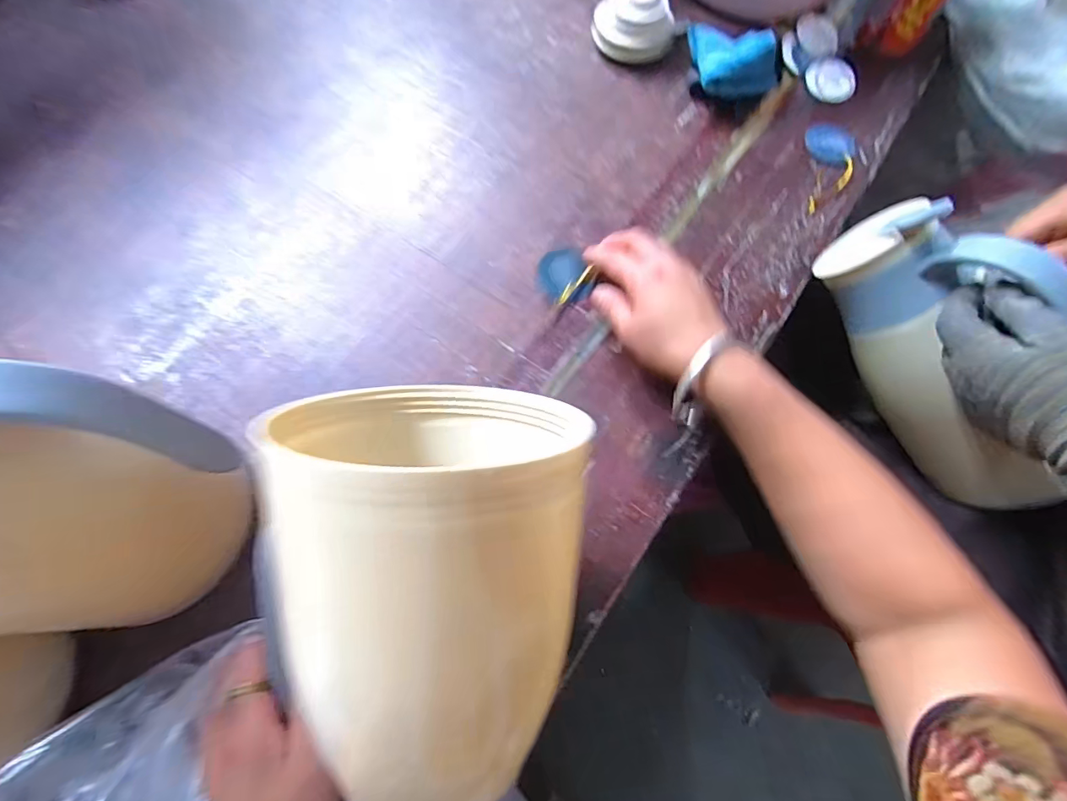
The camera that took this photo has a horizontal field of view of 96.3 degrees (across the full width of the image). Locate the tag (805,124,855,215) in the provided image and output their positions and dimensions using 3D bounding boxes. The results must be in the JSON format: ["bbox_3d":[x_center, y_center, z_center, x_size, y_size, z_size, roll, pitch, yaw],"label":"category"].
[{"bbox_3d":[0.297,-0.234,0.476,0.045,0.004,0.117,10,70,4],"label":"tag"}]

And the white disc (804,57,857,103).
[{"bbox_3d":[0.323,-0.350,0.519,0.052,0.006,0.059,-2,70,0],"label":"white disc"}]

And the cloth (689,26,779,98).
[{"bbox_3d":[0.208,-0.353,0.497,0.082,0.047,0.089,-1,70,0],"label":"cloth"}]

